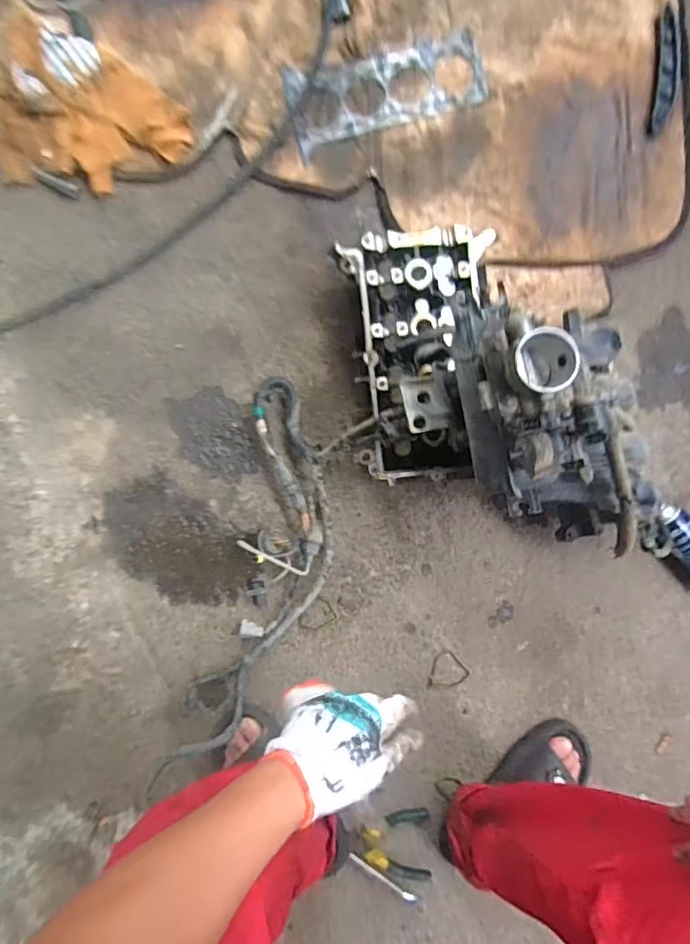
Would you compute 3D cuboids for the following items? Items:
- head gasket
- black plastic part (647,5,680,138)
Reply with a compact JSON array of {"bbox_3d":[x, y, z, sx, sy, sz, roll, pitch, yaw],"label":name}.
[{"bbox_3d":[0.070,-0.625,0.863,0.325,0.008,0.137,-15,89,-3],"label":"head gasket"},{"bbox_3d":[0.532,-0.662,0.869,0.041,0.016,0.226,9,88,-1],"label":"black plastic part"}]

